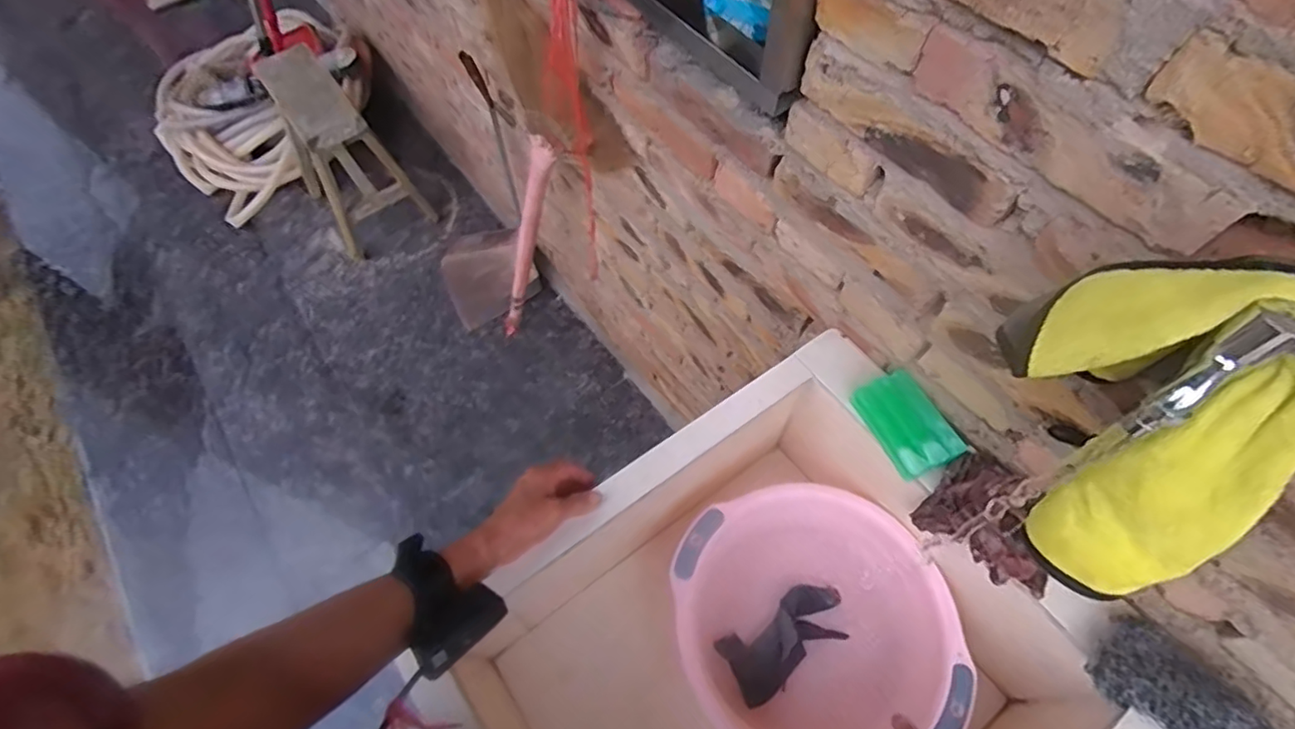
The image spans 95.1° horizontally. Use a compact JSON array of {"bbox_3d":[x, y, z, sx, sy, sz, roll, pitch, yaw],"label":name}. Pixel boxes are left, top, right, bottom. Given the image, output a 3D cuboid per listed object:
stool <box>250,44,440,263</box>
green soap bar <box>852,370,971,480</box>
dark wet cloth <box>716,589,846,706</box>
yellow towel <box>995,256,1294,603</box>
[{"bbox_3d":[-0.706,-0.484,1.374,0.217,0.414,0.275,-34,66,-16],"label":"stool"},{"bbox_3d":[0.273,0.060,0.626,0.078,0.018,0.108,-24,64,-12],"label":"green soap bar"},{"bbox_3d":[0.162,0.317,0.687,0.154,0.029,0.075,-28,65,-14],"label":"dark wet cloth"},{"bbox_3d":[0.290,0.036,0.357,0.157,0.198,0.106,37,68,19],"label":"yellow towel"}]

